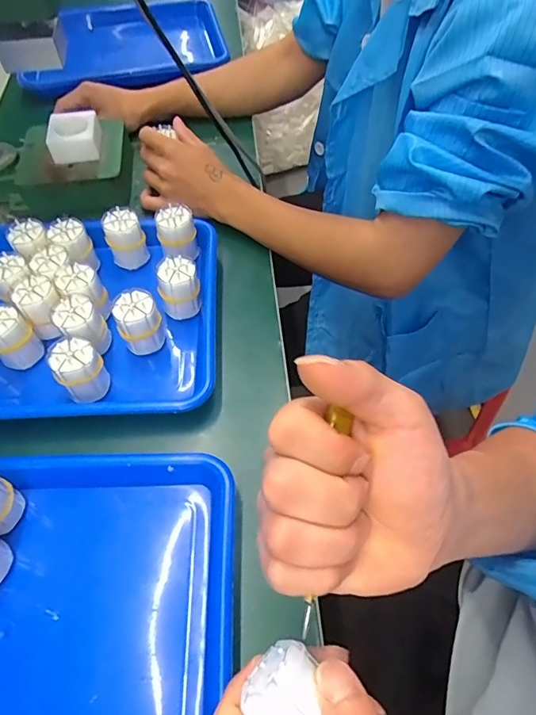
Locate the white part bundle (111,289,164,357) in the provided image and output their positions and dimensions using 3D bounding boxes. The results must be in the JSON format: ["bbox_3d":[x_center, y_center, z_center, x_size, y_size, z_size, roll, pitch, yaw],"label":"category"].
[{"bbox_3d":[-0.122,-0.035,0.446,0.038,0.053,0.034,-18,58,-10],"label":"white part bundle"}]

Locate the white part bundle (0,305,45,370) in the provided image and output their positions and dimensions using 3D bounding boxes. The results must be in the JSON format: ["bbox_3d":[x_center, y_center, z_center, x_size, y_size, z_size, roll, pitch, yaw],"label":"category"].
[{"bbox_3d":[-0.240,-0.018,0.441,0.039,0.057,0.031,-40,63,-22],"label":"white part bundle"}]

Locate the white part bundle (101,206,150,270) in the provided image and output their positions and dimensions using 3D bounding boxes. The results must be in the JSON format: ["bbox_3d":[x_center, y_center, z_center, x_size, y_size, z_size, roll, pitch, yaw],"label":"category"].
[{"bbox_3d":[-0.154,-0.128,0.513,0.038,0.064,0.031,-17,57,-9],"label":"white part bundle"}]

